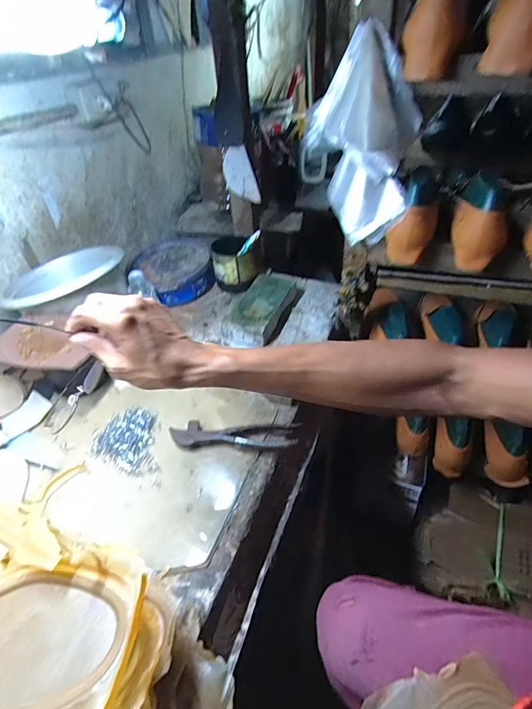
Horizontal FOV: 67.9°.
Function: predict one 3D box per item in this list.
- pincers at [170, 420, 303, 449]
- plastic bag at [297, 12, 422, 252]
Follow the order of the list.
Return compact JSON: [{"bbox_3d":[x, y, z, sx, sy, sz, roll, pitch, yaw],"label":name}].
[{"bbox_3d":[-0.048,0.117,0.573,0.185,0.017,0.041,2,40,8],"label":"pincers"},{"bbox_3d":[0.139,-0.306,0.592,0.155,0.249,0.099,-2,40,3],"label":"plastic bag"}]

